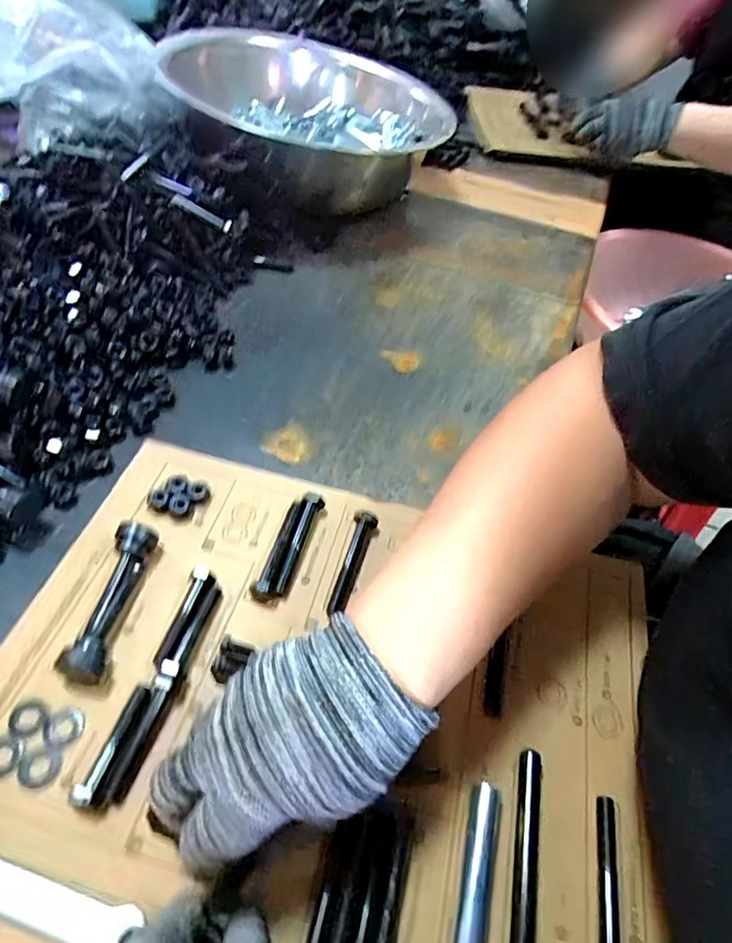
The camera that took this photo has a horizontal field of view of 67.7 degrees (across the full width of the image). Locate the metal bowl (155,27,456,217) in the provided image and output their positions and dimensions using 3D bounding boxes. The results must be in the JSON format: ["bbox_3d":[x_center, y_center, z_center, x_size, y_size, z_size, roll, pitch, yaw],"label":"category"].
[{"bbox_3d":[-0.078,-0.455,0.714,0.333,0.129,0.333,4,51,-5],"label":"metal bowl"}]

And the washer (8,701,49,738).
[{"bbox_3d":[-0.183,0.133,0.295,0.020,0.004,0.018,25,52,14],"label":"washer"}]

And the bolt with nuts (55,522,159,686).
[{"bbox_3d":[-0.154,0.078,0.332,0.024,0.024,0.097,7,50,0],"label":"bolt with nuts"}]

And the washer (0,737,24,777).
[{"bbox_3d":[-0.189,0.147,0.283,0.019,0.004,0.019,12,50,4],"label":"washer"}]

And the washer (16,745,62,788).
[{"bbox_3d":[-0.169,0.151,0.282,0.022,0.004,0.019,12,50,4],"label":"washer"}]

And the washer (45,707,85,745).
[{"bbox_3d":[-0.163,0.137,0.295,0.019,0.004,0.019,11,50,3],"label":"washer"}]

